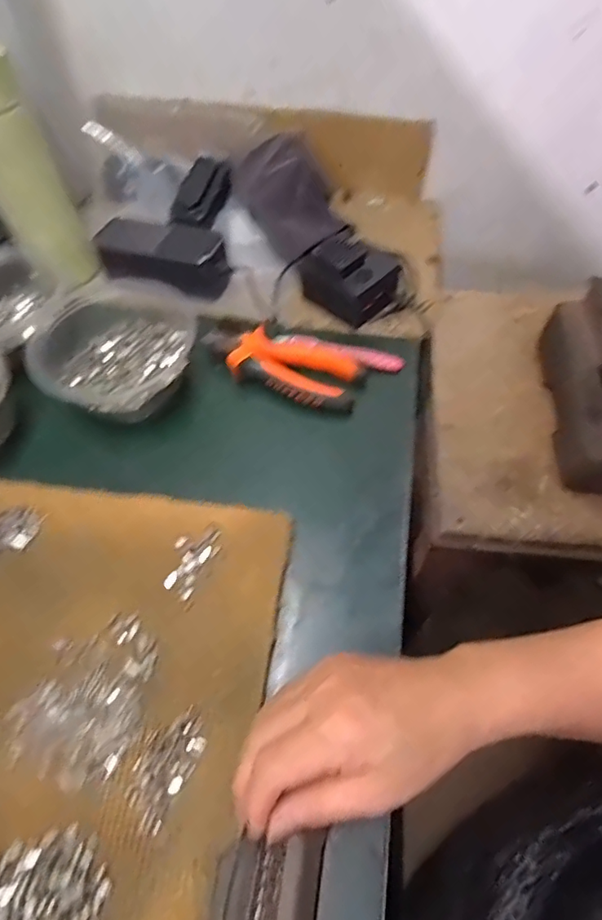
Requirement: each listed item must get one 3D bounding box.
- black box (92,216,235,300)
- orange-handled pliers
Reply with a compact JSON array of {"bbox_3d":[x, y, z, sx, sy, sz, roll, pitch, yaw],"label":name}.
[{"bbox_3d":[-0.140,-0.207,0.531,0.135,0.056,0.056,14,61,8],"label":"black box"},{"bbox_3d":[-0.020,-0.090,0.470,0.149,0.019,0.070,17,60,11],"label":"orange-handled pliers"}]

